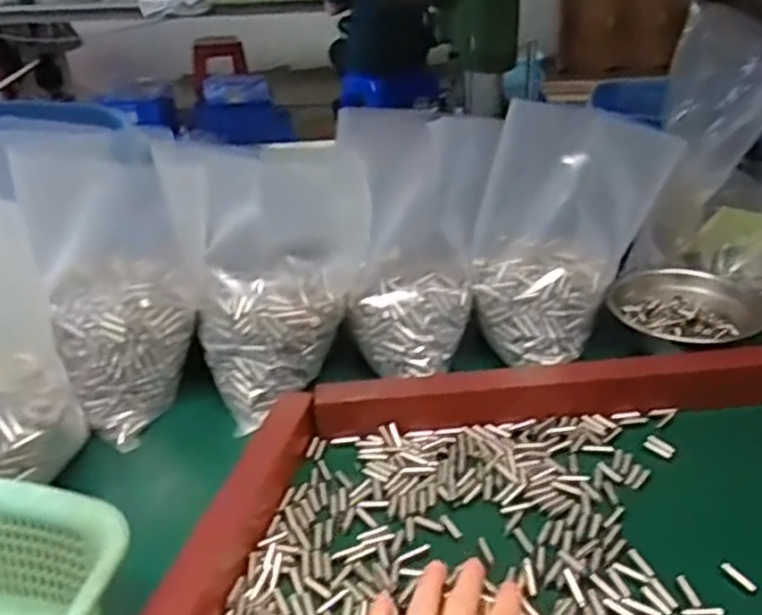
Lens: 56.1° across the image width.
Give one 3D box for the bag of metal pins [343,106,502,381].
[{"bbox_3d":[0.033,-0.052,0.580,0.121,0.189,0.095,-3,30,-2],"label":"bag of metal pins"}]

